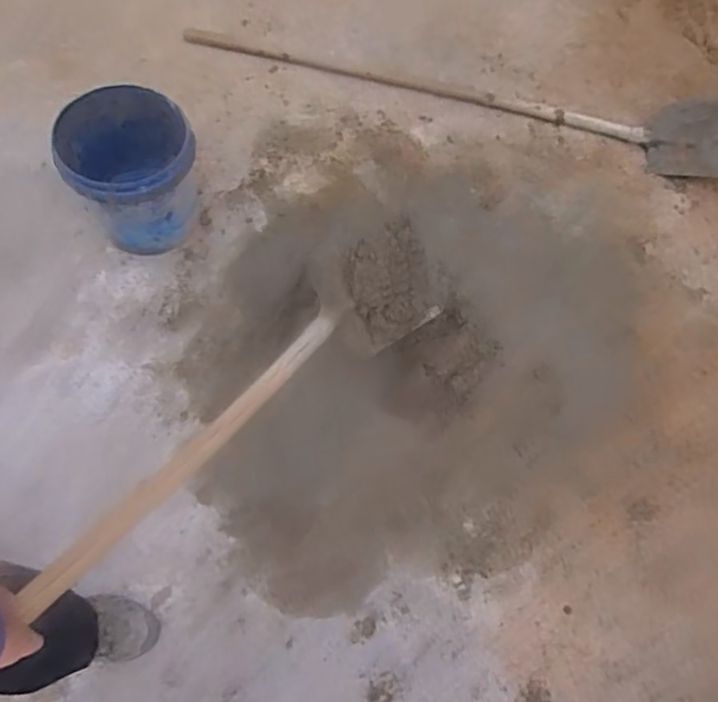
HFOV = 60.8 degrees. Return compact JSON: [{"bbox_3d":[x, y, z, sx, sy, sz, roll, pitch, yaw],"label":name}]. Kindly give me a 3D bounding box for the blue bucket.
[{"bbox_3d":[-0.492,-0.390,1.370,0.261,0.292,0.284,1,66,-3],"label":"blue bucket"}]

